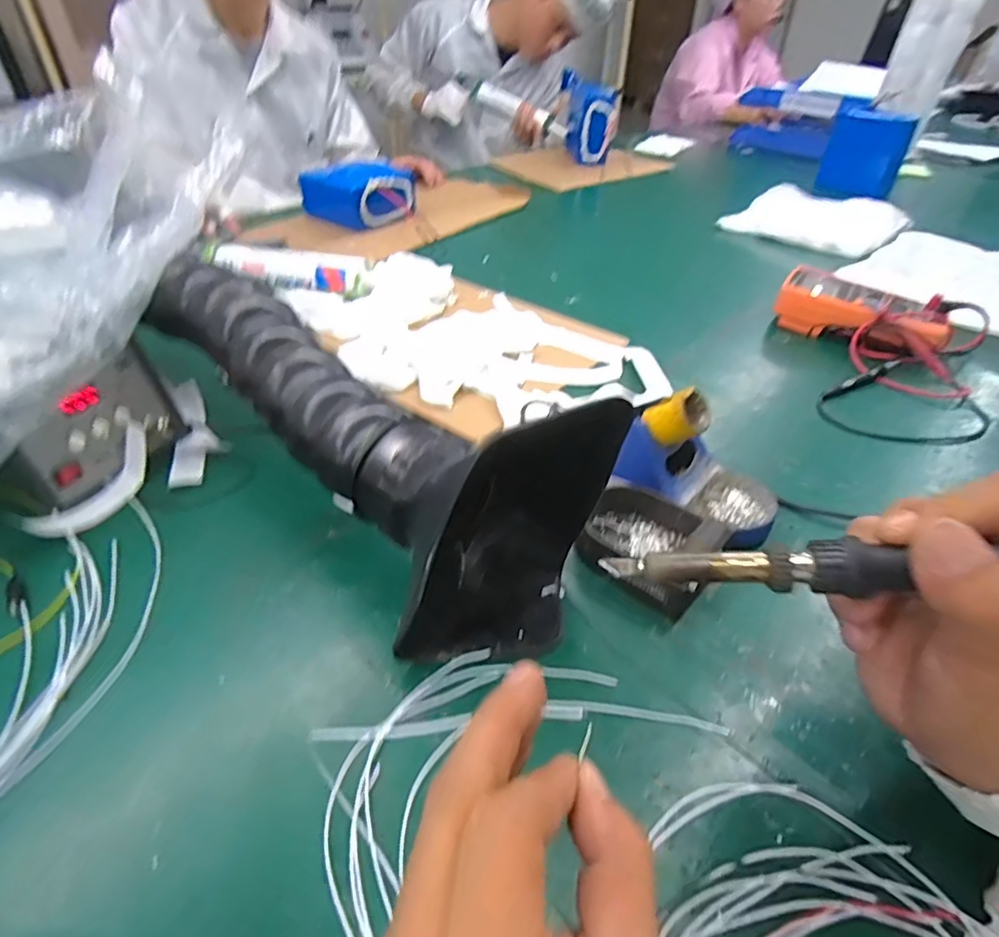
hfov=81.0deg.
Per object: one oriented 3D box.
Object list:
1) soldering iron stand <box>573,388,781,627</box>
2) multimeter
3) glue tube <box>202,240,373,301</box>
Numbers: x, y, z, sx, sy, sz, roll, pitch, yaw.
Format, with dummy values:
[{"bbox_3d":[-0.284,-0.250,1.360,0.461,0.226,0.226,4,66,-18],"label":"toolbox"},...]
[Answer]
[{"bbox_3d":[0.134,0.015,0.430,0.117,0.083,0.154,27,44,30],"label":"soldering iron stand"},{"bbox_3d":[0.438,-0.189,0.711,0.185,0.049,0.102,26,46,22],"label":"multimeter"},{"bbox_3d":[-0.286,-0.268,0.776,0.252,0.038,0.057,13,40,14],"label":"glue tube"}]

